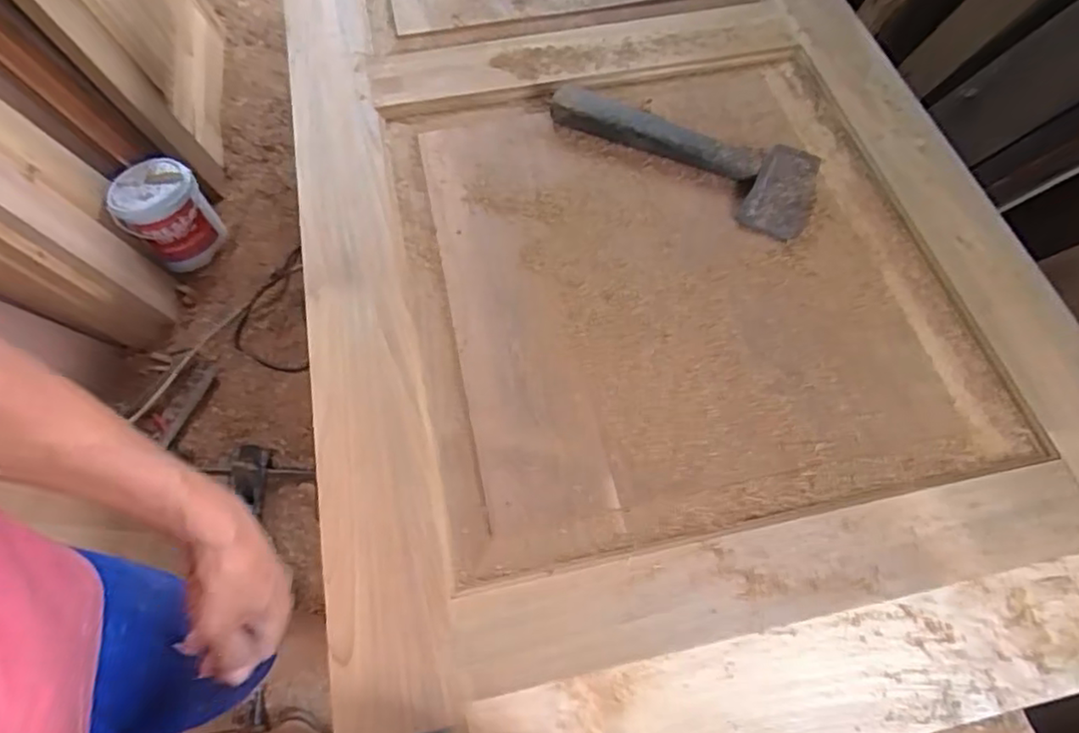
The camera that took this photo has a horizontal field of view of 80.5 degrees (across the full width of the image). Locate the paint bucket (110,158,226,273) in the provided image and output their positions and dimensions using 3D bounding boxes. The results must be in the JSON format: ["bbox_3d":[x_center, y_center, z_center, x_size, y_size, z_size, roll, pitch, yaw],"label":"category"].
[{"bbox_3d":[-0.878,-0.356,1.513,0.182,0.209,0.170,-1,61,2],"label":"paint bucket"}]

